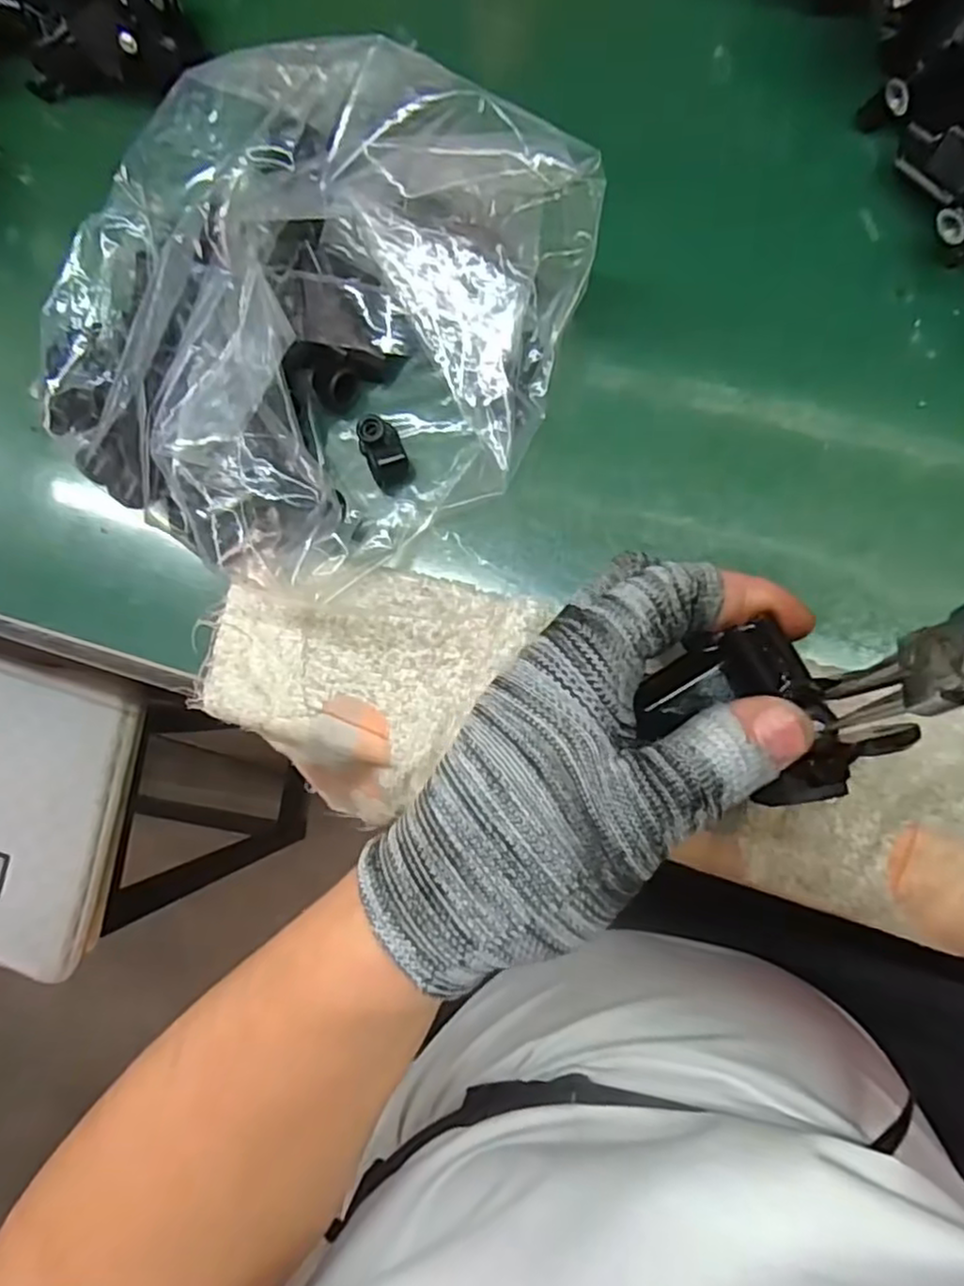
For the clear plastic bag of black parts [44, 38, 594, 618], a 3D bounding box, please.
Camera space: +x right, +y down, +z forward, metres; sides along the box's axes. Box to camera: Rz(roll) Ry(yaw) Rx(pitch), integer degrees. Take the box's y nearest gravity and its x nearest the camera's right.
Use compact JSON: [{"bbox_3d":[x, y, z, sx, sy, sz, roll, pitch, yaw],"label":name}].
[{"bbox_3d":[-0.081,-0.127,0.283,0.202,0.078,0.187,23,87,9],"label":"clear plastic bag of black parts"}]

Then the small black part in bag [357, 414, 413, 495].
[{"bbox_3d":[-0.044,-0.084,0.307,0.017,0.014,0.036,-23,114,4],"label":"small black part in bag"}]

